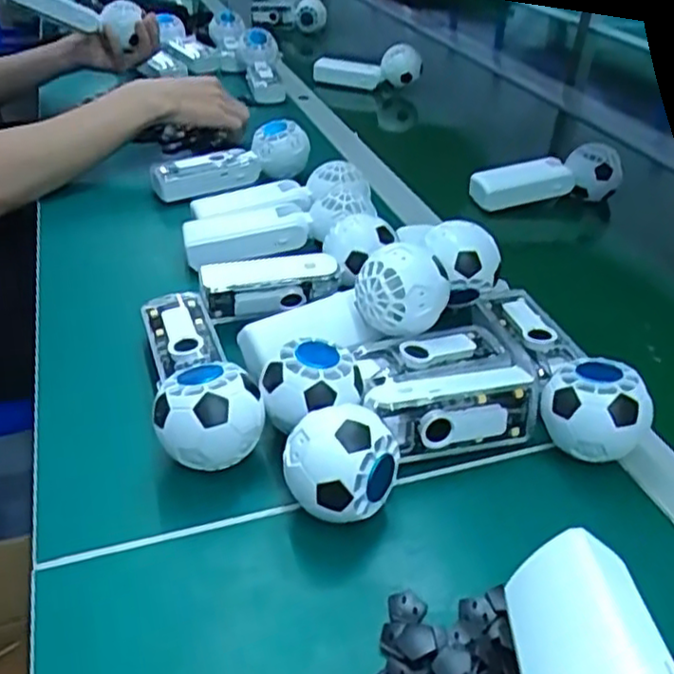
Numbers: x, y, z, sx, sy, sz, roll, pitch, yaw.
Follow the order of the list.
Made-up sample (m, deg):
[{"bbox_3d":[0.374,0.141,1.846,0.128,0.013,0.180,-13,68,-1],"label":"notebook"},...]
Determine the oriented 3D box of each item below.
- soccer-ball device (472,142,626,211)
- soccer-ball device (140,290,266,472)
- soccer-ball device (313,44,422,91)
[{"bbox_3d":[0.227,-0.177,0.763,0.165,0.053,0.046,-5,37,-13],"label":"soccer-ball device"},{"bbox_3d":[-0.091,0.018,0.453,0.060,0.062,0.166,-10,37,-13],"label":"soccer-ball device"},{"bbox_3d":[0.052,-0.427,1.105,0.170,0.063,0.073,10,35,36],"label":"soccer-ball device"}]

